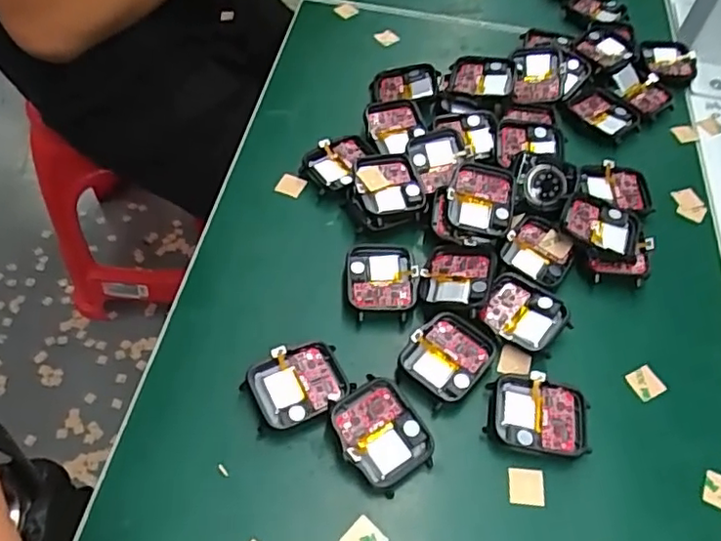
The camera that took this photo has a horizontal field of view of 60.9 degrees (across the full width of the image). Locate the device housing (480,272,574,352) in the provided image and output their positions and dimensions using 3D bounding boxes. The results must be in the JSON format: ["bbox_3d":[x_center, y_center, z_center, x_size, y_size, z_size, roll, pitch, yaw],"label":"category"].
[{"bbox_3d":[0.086,0.021,0.319,0.041,0.007,0.040,27,58,14],"label":"device housing"}]

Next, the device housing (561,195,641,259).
[{"bbox_3d":[0.137,-0.026,0.352,0.041,0.013,0.038,20,56,9],"label":"device housing"}]

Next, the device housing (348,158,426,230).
[{"bbox_3d":[0.015,-0.044,0.355,0.039,0.014,0.043,-13,57,-13],"label":"device housing"}]

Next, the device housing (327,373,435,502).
[{"bbox_3d":[0.009,0.075,0.279,0.037,0.013,0.045,-28,62,-21],"label":"device housing"}]

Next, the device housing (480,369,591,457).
[{"bbox_3d":[0.083,0.069,0.290,0.046,0.008,0.037,11,55,3],"label":"device housing"}]

